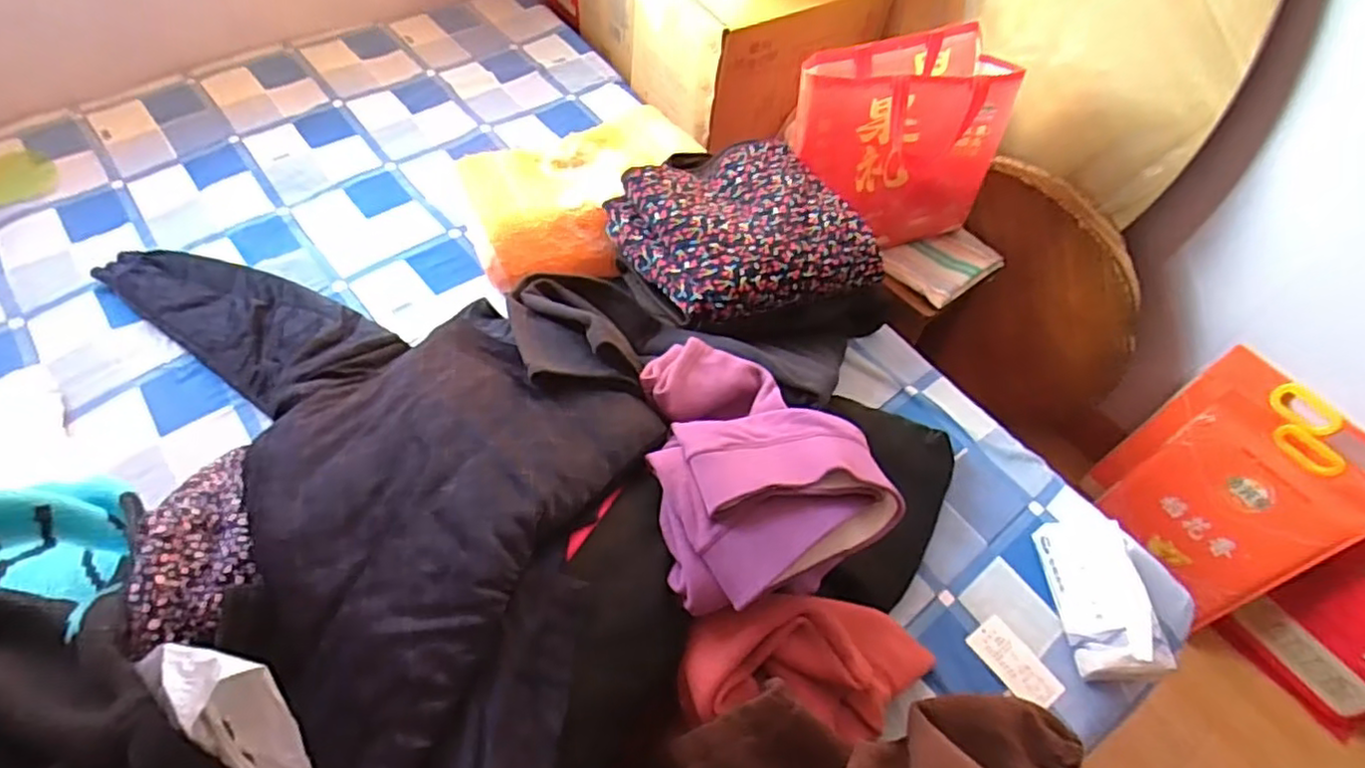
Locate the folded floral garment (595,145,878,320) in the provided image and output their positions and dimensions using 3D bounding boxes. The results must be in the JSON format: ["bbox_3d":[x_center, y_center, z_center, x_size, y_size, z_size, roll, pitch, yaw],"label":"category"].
[{"bbox_3d":[0.090,-0.235,0.993,0.332,0.076,0.300,-22,59,-19],"label":"folded floral garment"}]

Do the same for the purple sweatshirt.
[{"bbox_3d":[0.080,0.063,0.740,0.234,0.090,0.322,-8,56,-10],"label":"purple sweatshirt"}]

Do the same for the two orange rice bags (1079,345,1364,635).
[{"bbox_3d":[0.986,0.192,1.238,0.089,0.413,0.343,-9,51,-35],"label":"two orange rice bags"}]

